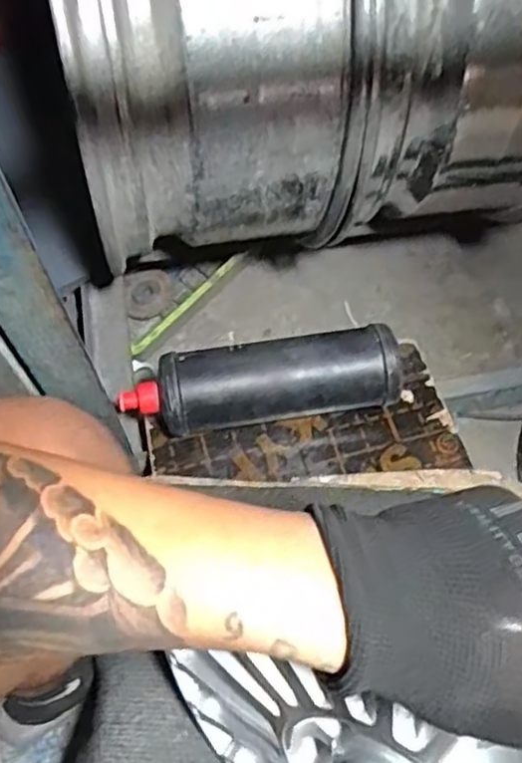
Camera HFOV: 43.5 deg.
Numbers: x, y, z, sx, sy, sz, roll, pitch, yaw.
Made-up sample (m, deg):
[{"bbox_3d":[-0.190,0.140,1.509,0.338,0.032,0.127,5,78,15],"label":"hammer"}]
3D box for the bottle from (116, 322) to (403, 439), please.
[{"bbox_3d":[0.001,0.004,0.653,0.267,0.064,0.073,-8,65,-5],"label":"bottle"}]

